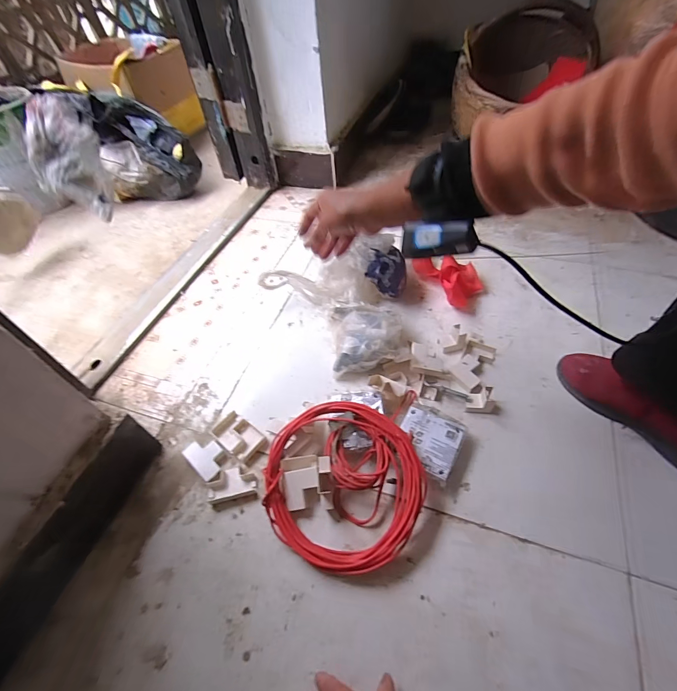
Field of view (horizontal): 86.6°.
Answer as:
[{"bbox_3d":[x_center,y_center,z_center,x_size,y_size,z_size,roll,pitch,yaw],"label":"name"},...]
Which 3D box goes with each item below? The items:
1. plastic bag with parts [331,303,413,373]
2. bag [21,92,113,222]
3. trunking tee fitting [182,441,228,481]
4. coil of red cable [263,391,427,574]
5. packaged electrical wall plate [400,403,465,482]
[{"bbox_3d":[0.053,-0.022,0.648,0.133,0.059,0.146,-4,53,3],"label":"plastic bag with parts"},{"bbox_3d":[-0.577,-0.412,0.790,0.208,0.190,0.159,34,61,28],"label":"bag"},{"bbox_3d":[-0.199,0.171,0.550,0.067,0.018,0.045,34,63,27],"label":"trunking tee fitting"},{"bbox_3d":[0.011,0.172,0.488,0.221,0.070,0.223,-3,53,3],"label":"coil of red cable"},{"bbox_3d":[0.132,0.140,0.529,0.092,0.028,0.087,29,60,24],"label":"packaged electrical wall plate"}]

